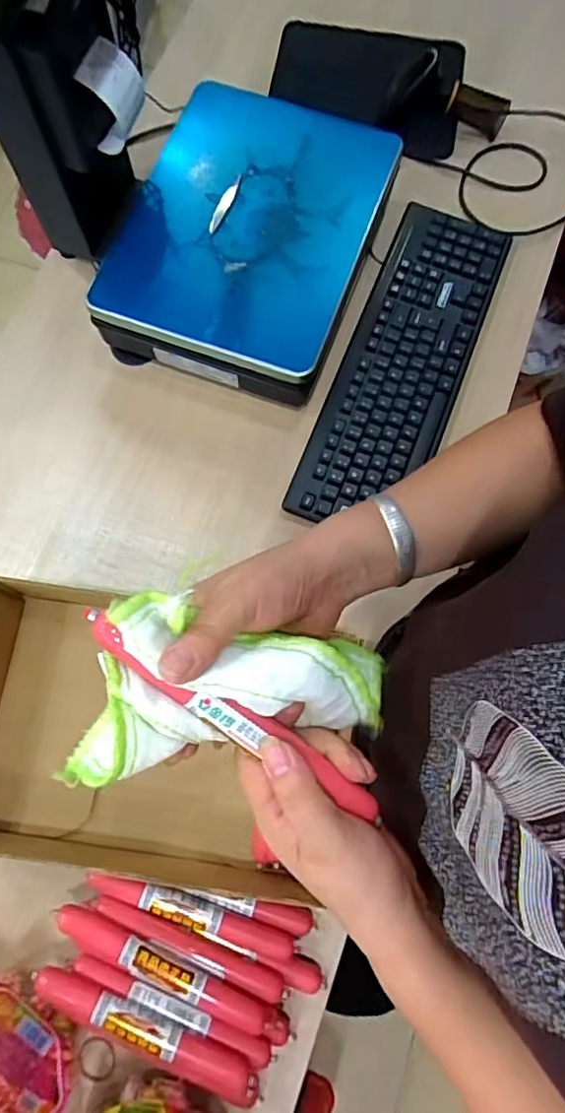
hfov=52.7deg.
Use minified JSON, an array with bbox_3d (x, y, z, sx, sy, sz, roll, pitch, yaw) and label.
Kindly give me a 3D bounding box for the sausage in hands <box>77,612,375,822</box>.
[{"bbox_3d":[-0.022,0.087,0.299,0.189,0.022,0.019,36,77,-13],"label":"sausage in hands"}]

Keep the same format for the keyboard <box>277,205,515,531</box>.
[{"bbox_3d":[0.143,-0.227,0.658,0.135,0.022,0.430,21,76,5],"label":"keyboard"}]

